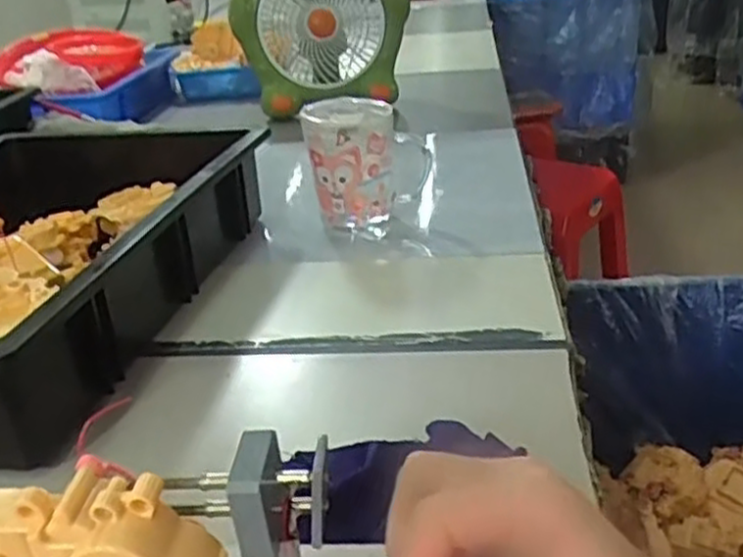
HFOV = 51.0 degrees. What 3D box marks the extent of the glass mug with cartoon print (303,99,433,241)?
[{"bbox_3d":[-0.002,-0.106,0.766,0.112,0.124,0.090,-6,27,0],"label":"glass mug with cartoon print"}]

